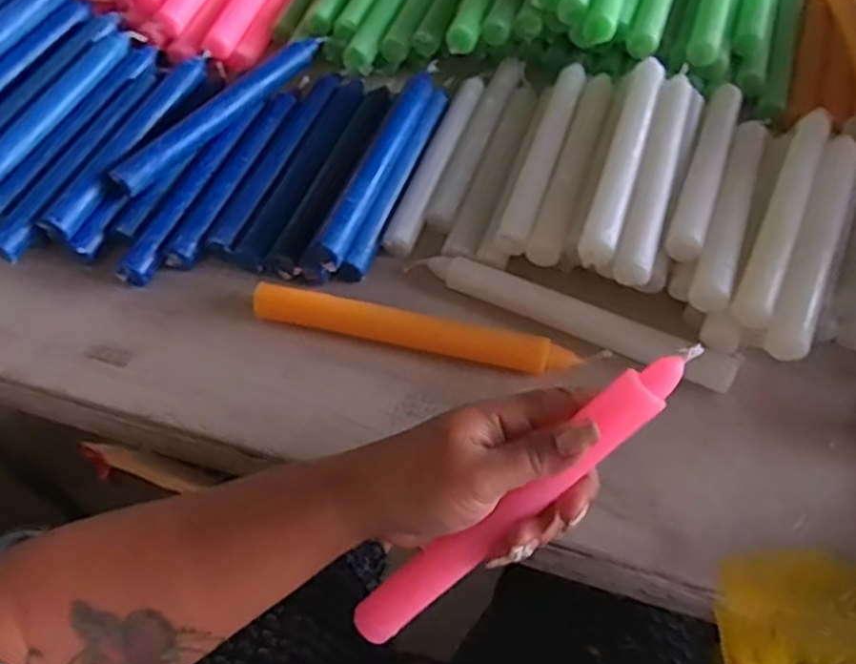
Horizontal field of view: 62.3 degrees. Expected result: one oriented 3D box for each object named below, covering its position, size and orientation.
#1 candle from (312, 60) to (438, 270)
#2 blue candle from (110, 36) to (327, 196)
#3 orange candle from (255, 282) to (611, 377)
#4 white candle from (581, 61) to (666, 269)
[{"bbox_3d":[-0.032,-0.129,0.519,0.020,0.021,0.212,15,57,11],"label":"candle"},{"bbox_3d":[-0.156,-0.172,0.549,0.021,0.024,0.209,31,62,21],"label":"blue candle"},{"bbox_3d":[-0.004,-0.001,0.448,0.215,0.020,0.019,12,57,10],"label":"orange candle"},{"bbox_3d":[0.138,-0.126,0.492,0.021,0.024,0.204,16,57,12],"label":"white candle"}]

